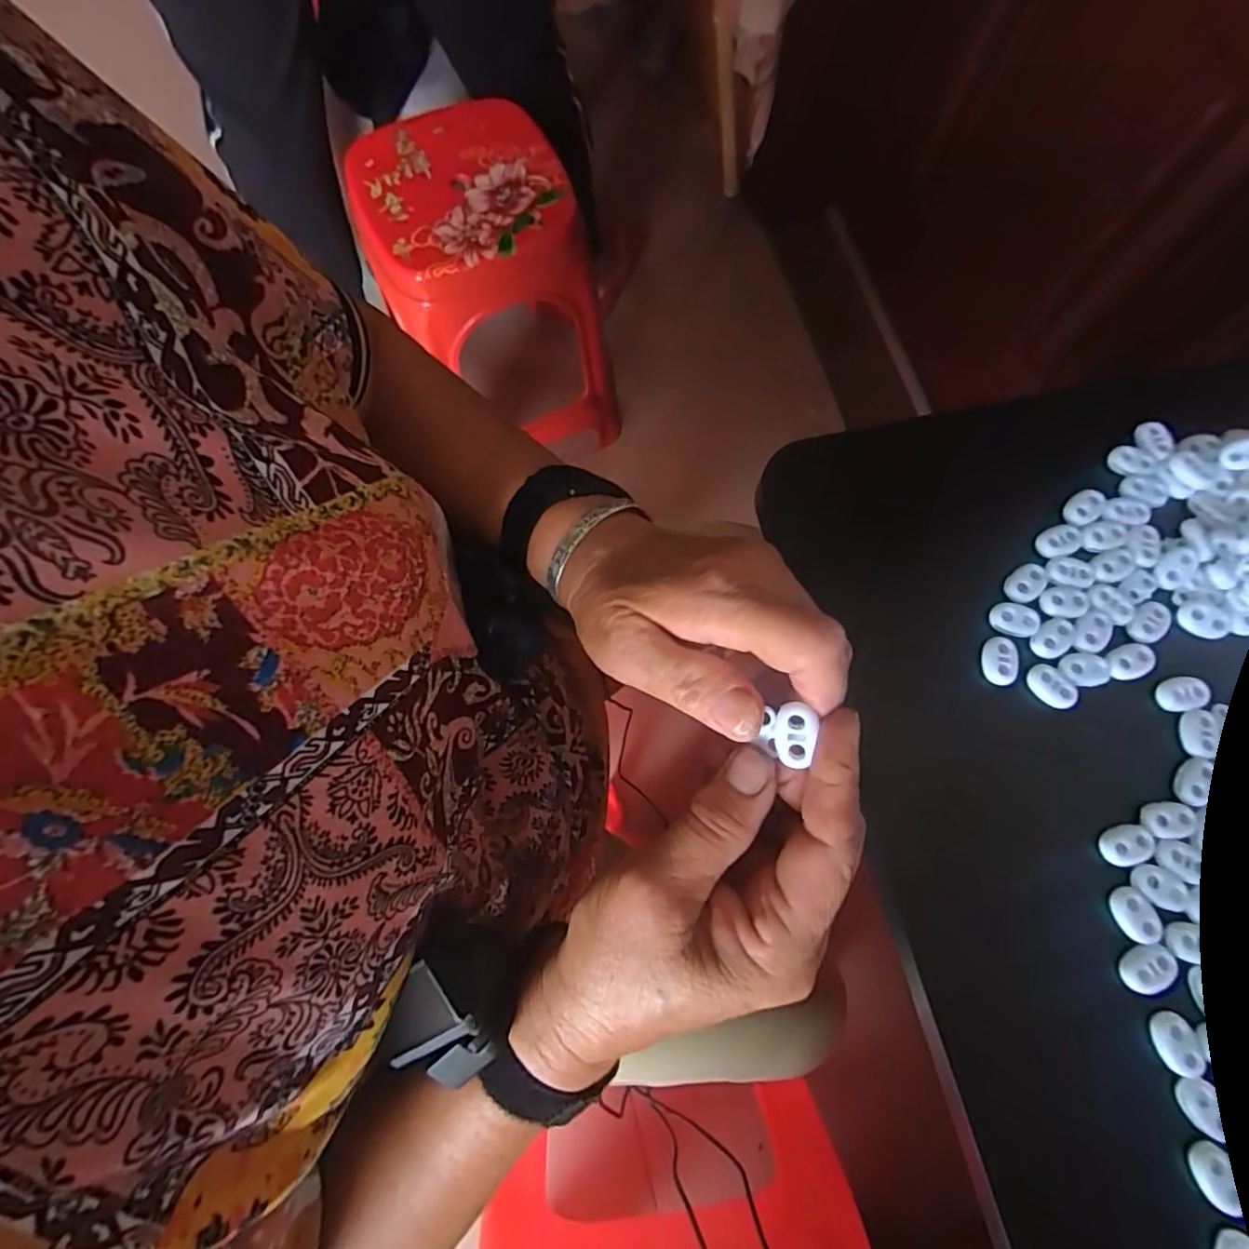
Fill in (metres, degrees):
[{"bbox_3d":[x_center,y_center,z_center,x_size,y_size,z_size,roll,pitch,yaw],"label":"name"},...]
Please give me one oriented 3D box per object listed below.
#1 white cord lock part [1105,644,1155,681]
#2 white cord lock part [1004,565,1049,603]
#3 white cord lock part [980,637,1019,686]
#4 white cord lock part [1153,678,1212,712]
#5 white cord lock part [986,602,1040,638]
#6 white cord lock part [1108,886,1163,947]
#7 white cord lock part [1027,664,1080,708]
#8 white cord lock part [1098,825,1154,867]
[{"bbox_3d":[0.237,0.017,0.280,0.023,0.004,0.015,-22,76,-7],"label":"white cord lock part"},{"bbox_3d":[0.195,-0.020,0.292,0.022,0.004,0.015,-36,78,-10],"label":"white cord lock part"},{"bbox_3d":[0.176,0.017,0.281,0.014,0.006,0.022,10,75,1],"label":"white cord lock part"},{"bbox_3d":[0.258,0.032,0.278,0.019,0.007,0.015,-2,75,-2],"label":"white cord lock part"},{"bbox_3d":[0.186,-0.002,0.286,0.023,0.004,0.016,11,75,2],"label":"white cord lock part"},{"bbox_3d":[0.215,0.123,0.253,0.015,0.005,0.022,-34,78,-10],"label":"white cord lock part"},{"bbox_3d":[0.199,0.028,0.279,0.014,0.005,0.022,-39,79,-11],"label":"white cord lock part"},{"bbox_3d":[0.217,0.096,0.260,0.021,0.004,0.016,-9,75,-4],"label":"white cord lock part"}]

